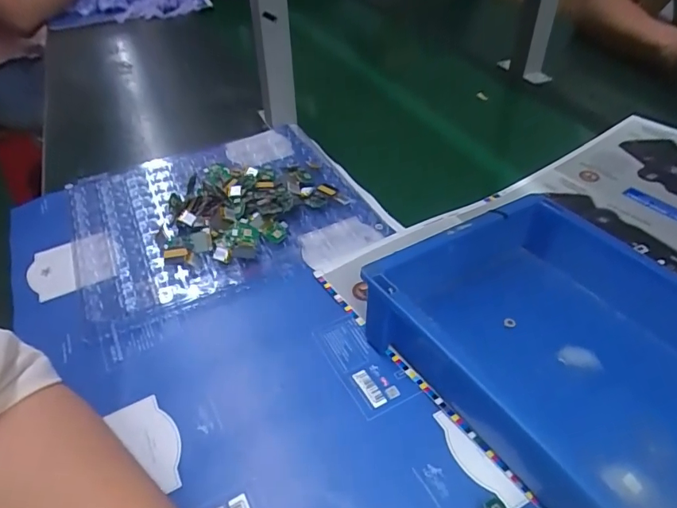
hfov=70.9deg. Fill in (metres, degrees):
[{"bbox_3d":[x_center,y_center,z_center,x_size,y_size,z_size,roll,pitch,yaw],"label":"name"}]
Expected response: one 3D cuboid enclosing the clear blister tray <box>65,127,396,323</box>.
[{"bbox_3d":[-0.131,-0.061,0.514,0.288,0.026,0.263,-19,45,-19],"label":"clear blister tray"}]

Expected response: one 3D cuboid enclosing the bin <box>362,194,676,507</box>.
[{"bbox_3d":[0.193,0.081,0.334,0.228,0.076,0.303,-24,47,-24],"label":"bin"}]

